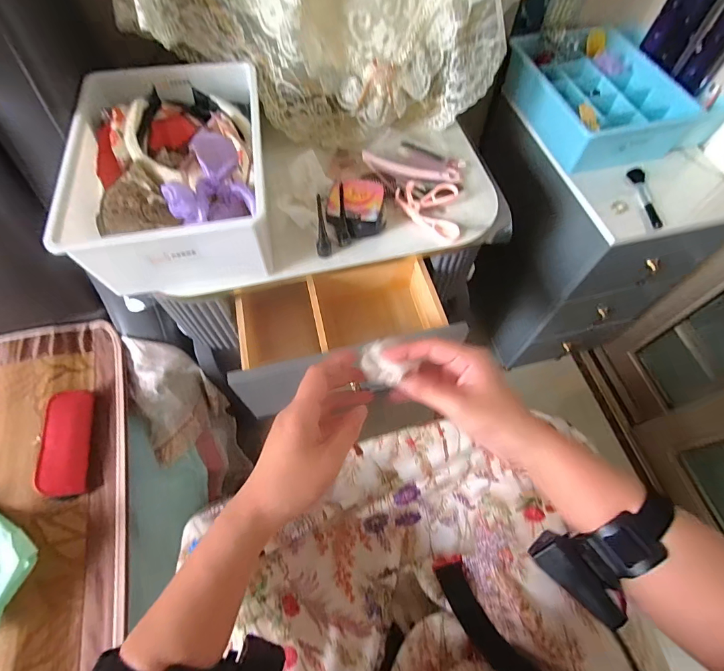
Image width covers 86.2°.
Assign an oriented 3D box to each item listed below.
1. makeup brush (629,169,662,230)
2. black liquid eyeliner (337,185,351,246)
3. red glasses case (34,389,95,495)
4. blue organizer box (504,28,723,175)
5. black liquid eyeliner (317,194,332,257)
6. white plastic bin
[{"bbox_3d":[0.440,-0.216,0.600,0.021,0.010,0.122,1,61,0],"label":"makeup brush"},{"bbox_3d":[-0.022,-0.140,0.457,0.015,0.085,0.017,-4,61,-3],"label":"black liquid eyeliner"},{"bbox_3d":[-0.397,0.141,0.518,0.046,0.038,0.137,-9,62,-5],"label":"red glasses case"},{"bbox_3d":[0.434,-0.429,0.680,0.298,0.078,0.279,-15,62,-8],"label":"blue organizer box"},{"bbox_3d":[-0.046,-0.124,0.448,0.017,0.091,0.014,-2,61,-2],"label":"black liquid eyeliner"},{"bbox_3d":[-0.219,-0.199,0.468,0.205,0.099,0.280,-11,62,-6],"label":"white plastic bin"}]

